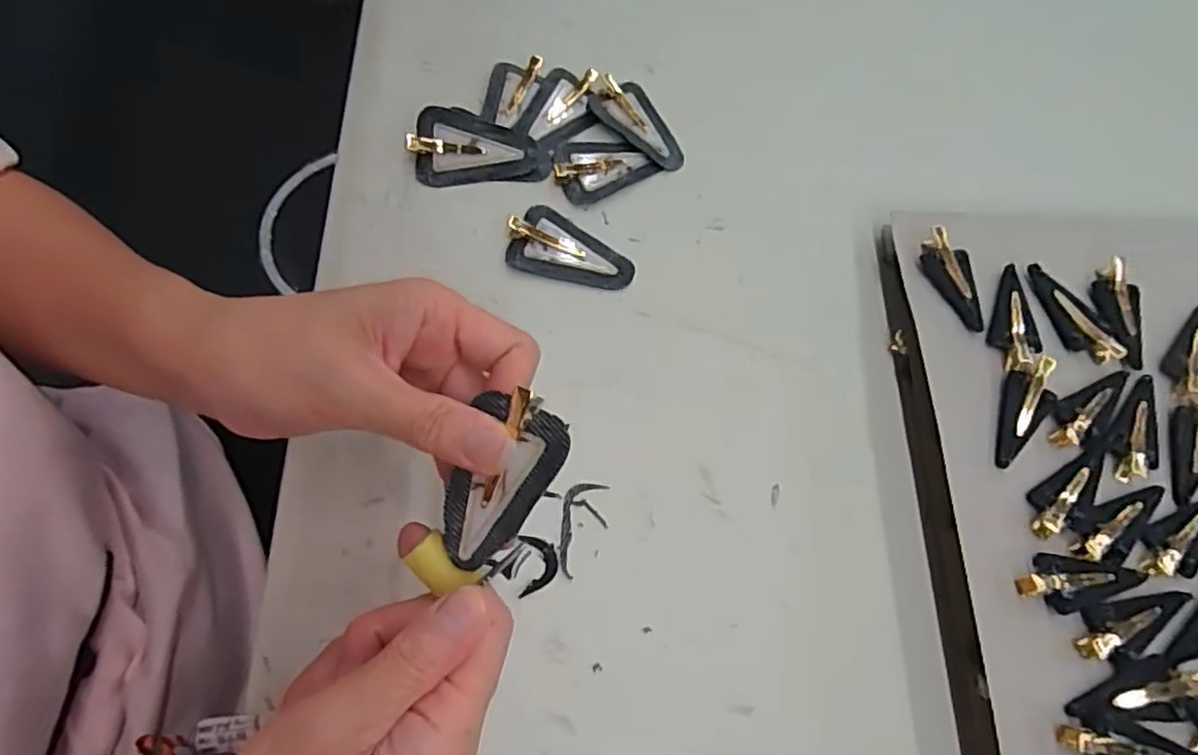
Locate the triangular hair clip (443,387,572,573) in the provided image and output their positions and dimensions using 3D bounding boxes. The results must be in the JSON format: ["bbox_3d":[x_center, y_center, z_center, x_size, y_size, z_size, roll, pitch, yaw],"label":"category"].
[{"bbox_3d":[-0.036,0.036,0.235,0.035,0.008,0.061,31,93,10],"label":"triangular hair clip"}]

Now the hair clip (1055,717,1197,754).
[{"bbox_3d":[0.217,0.152,0.267,0.059,0.009,0.021,12,68,1],"label":"hair clip"}]

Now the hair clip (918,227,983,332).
[{"bbox_3d":[0.190,-0.053,0.352,0.021,0.006,0.059,-16,70,-9],"label":"hair clip"}]

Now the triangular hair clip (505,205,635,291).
[{"bbox_3d":[-0.015,-0.072,0.358,0.068,0.009,0.040,12,68,1],"label":"triangular hair clip"}]

